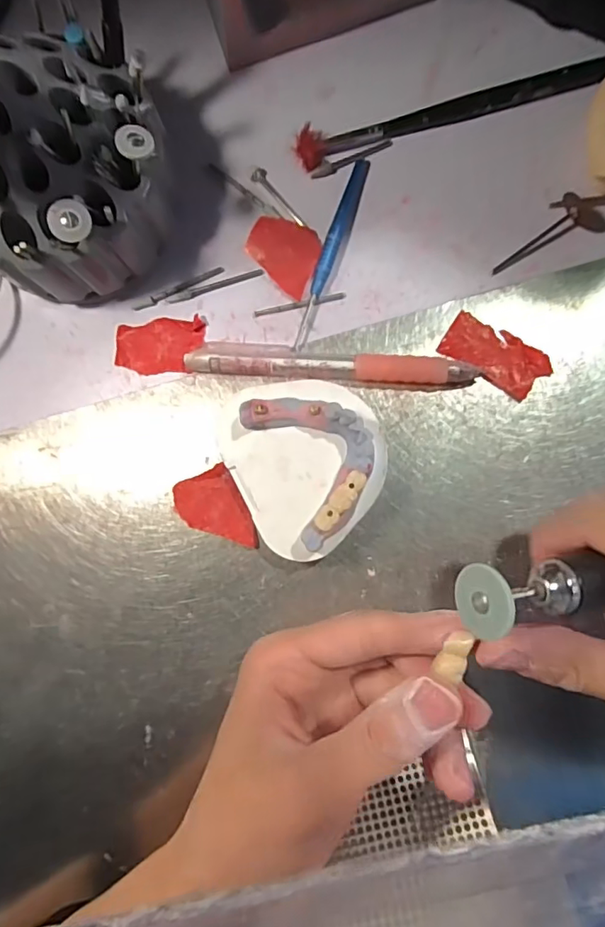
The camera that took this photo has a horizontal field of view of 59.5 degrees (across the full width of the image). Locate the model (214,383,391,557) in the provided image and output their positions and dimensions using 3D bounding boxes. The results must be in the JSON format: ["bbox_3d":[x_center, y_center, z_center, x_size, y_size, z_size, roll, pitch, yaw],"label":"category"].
[{"bbox_3d":[0.002,-0.002,0.233,0.066,0.031,0.077,-28,85,2],"label":"model"}]

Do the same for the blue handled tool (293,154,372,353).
[{"bbox_3d":[0.014,-0.100,0.253,0.009,0.006,0.096,21,88,5],"label":"blue handled tool"}]

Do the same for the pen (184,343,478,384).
[{"bbox_3d":[0.012,-0.047,0.246,0.130,0.012,0.016,4,87,4],"label":"pen"}]

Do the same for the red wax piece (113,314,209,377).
[{"bbox_3d":[-0.070,-0.058,0.258,0.043,0.005,0.026,0,87,4],"label":"red wax piece"}]

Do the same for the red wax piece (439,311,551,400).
[{"bbox_3d":[0.088,-0.050,0.243,0.047,0.005,0.024,34,90,5],"label":"red wax piece"}]

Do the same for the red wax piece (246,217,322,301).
[{"bbox_3d":[-0.010,-0.102,0.256,0.036,0.004,0.033,24,89,5],"label":"red wax piece"}]

